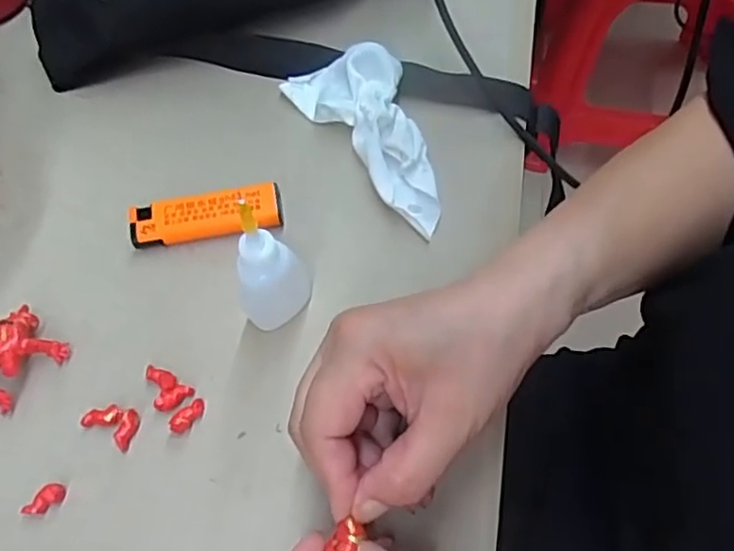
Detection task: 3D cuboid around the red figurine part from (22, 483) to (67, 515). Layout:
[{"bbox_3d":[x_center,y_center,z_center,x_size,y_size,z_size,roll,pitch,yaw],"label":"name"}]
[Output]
[{"bbox_3d":[-0.144,0.100,0.291,0.019,0.007,0.009,-36,67,-18],"label":"red figurine part"}]

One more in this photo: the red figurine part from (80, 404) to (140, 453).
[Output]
[{"bbox_3d":[-0.119,0.068,0.307,0.025,0.007,0.017,27,65,14],"label":"red figurine part"}]

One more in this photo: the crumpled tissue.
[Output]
[{"bbox_3d":[0.010,-0.085,0.371,0.052,0.034,0.131,-32,66,-16],"label":"crumpled tissue"}]

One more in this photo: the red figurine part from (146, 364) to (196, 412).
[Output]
[{"bbox_3d":[-0.098,0.054,0.313,0.026,0.006,0.017,32,66,16],"label":"red figurine part"}]

